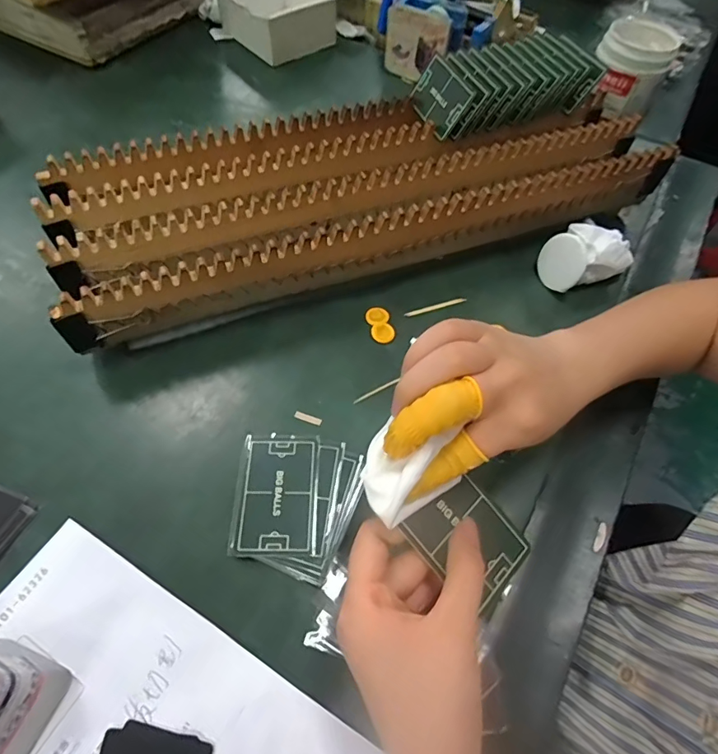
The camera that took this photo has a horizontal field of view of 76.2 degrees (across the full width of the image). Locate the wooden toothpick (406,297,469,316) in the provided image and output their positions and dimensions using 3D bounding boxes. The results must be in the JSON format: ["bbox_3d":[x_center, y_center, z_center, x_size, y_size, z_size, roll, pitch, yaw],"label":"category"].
[{"bbox_3d":[0.074,-0.068,0.437,0.063,0.004,0.006,-17,61,-13],"label":"wooden toothpick"}]

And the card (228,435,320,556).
[{"bbox_3d":[-0.059,0.083,0.331,0.057,0.004,0.086,1,59,-2],"label":"card"}]

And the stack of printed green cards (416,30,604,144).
[{"bbox_3d":[0.153,-0.306,0.482,0.182,0.052,0.081,-16,61,-13],"label":"stack of printed green cards"}]

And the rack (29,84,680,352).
[{"bbox_3d":[0.008,-0.185,0.461,0.574,0.081,0.196,-17,61,-13],"label":"rack"}]

